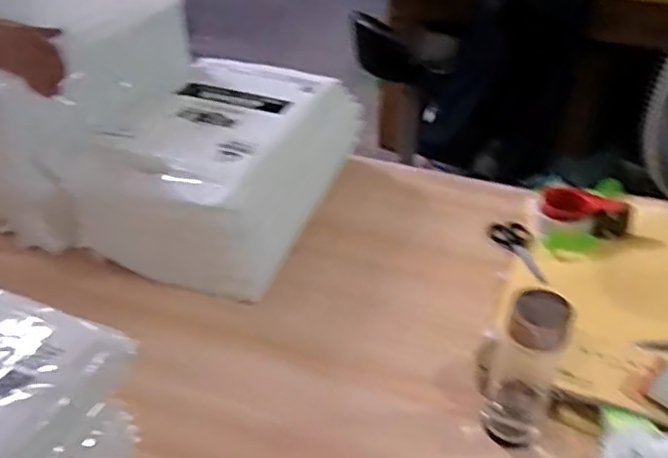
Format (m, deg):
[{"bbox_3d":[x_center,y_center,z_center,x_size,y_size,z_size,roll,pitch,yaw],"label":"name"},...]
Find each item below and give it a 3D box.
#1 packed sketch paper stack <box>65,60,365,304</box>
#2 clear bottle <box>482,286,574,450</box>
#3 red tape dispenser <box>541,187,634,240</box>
[{"bbox_3d":[-0.173,-0.126,1.146,0.299,0.169,0.465,13,38,16],"label":"packed sketch paper stack"},{"bbox_3d":[0.211,0.155,0.757,0.065,0.180,0.058,17,39,20],"label":"clear bottle"},{"bbox_3d":[0.398,-0.028,1.090,0.139,0.046,0.063,19,40,22],"label":"red tape dispenser"}]

